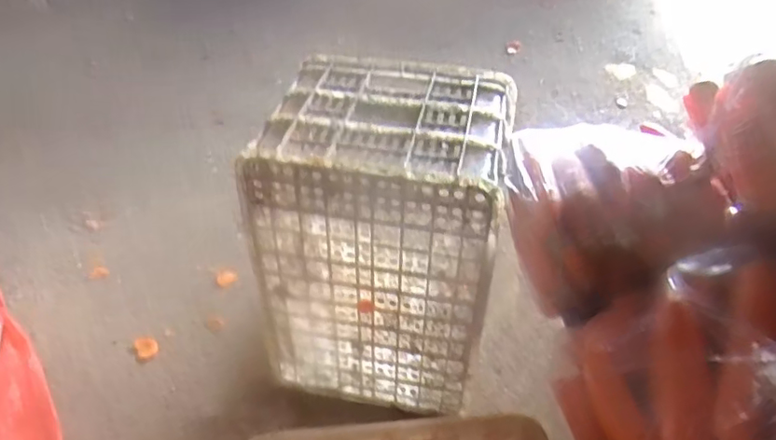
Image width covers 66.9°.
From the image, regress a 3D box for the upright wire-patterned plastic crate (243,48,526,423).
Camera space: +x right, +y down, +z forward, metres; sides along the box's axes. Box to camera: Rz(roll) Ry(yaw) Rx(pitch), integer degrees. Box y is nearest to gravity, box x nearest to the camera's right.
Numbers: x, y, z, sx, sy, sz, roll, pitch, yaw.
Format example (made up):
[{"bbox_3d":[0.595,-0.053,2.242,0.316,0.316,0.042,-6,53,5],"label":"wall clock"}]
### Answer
[{"bbox_3d":[0.002,0.035,0.935,0.328,0.482,0.270,10,40,11],"label":"upright wire-patterned plastic crate"}]

